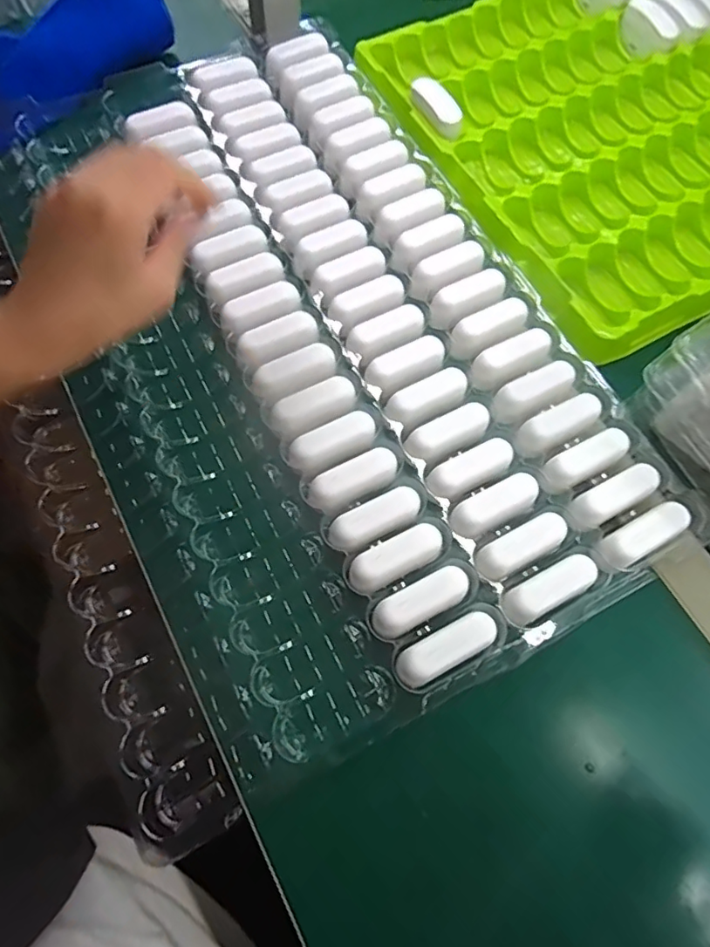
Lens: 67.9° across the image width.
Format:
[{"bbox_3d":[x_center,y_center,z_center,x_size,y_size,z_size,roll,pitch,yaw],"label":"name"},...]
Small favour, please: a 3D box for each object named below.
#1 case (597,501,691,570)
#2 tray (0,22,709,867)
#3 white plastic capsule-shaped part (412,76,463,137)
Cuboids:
[{"bbox_3d":[0.187,0.039,0.340,0.064,0.017,0.021,-29,73,-11],"label":"case"},{"bbox_3d":[-0.064,-0.113,0.400,0.379,0.030,0.566,-25,73,-9],"label":"tray"},{"bbox_3d":[0.072,-0.327,0.467,0.021,0.014,0.060,-29,73,-10],"label":"white plastic capsule-shaped part"}]

